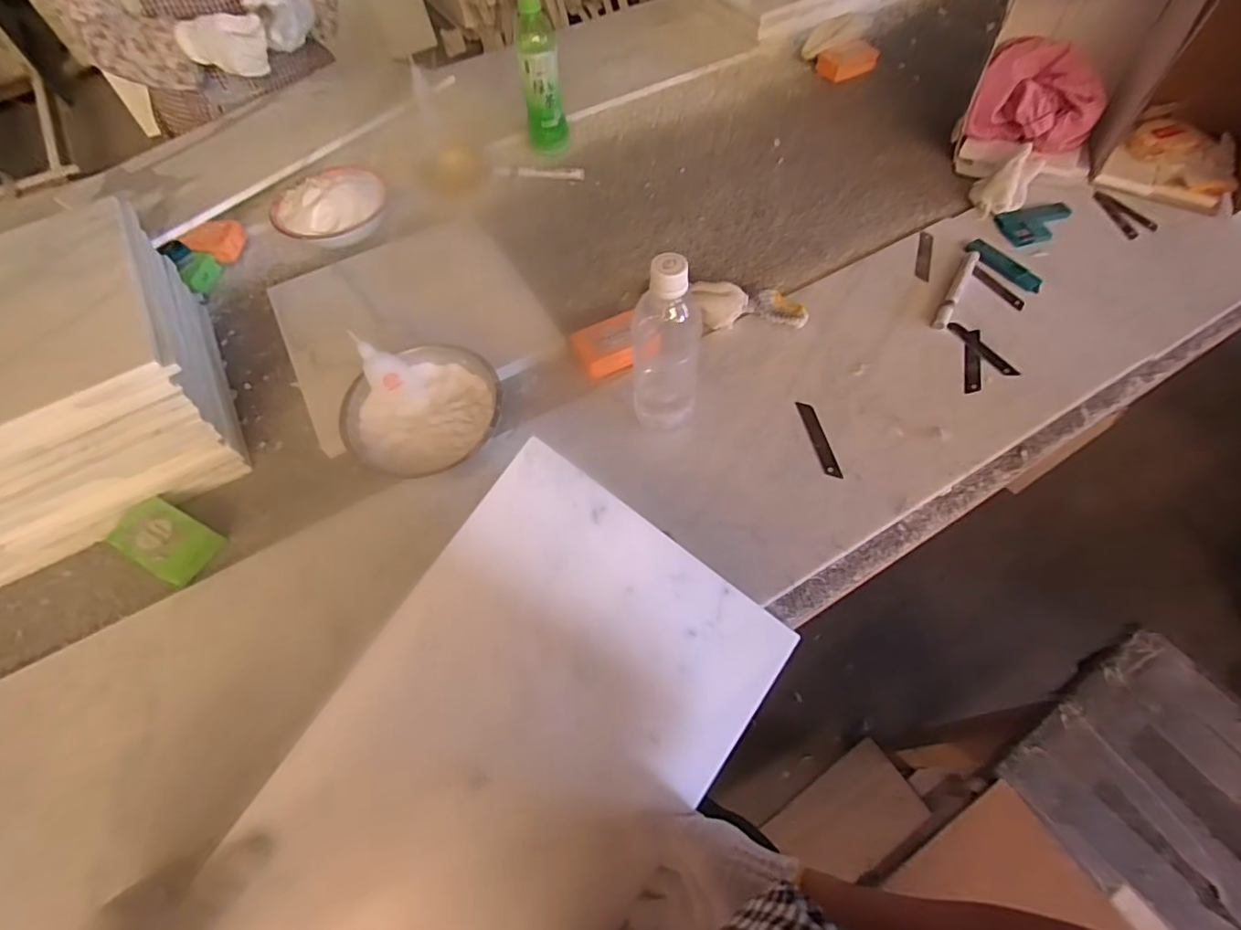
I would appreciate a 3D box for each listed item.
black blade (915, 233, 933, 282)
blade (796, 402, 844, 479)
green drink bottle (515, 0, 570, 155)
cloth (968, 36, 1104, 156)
[{"bbox_3d":[0.408,-0.280,0.738,0.017,0.004,0.101,11,60,19],"label":"black blade"},{"bbox_3d":[0.216,-0.028,0.602,0.020,0.004,0.098,-8,61,-8],"label":"blade"},{"bbox_3d":[-0.120,-0.572,0.825,0.064,0.190,0.054,-9,60,-2],"label":"green drink bottle"},{"bbox_3d":[0.586,-0.516,0.768,0.163,0.122,0.055,22,22,11],"label":"cloth"}]

